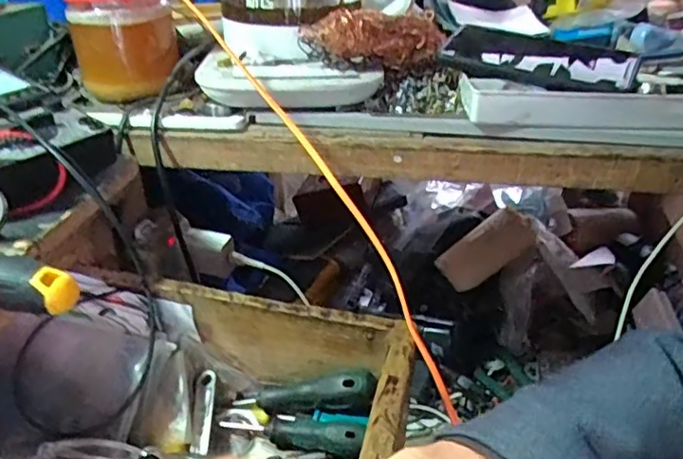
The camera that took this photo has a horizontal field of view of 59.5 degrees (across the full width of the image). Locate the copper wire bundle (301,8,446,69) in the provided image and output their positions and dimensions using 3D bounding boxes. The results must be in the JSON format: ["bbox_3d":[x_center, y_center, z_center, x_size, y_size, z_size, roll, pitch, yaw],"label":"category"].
[{"bbox_3d":[0.032,-0.167,0.531,0.127,0.053,0.031,-8,31,-13],"label":"copper wire bundle"}]

